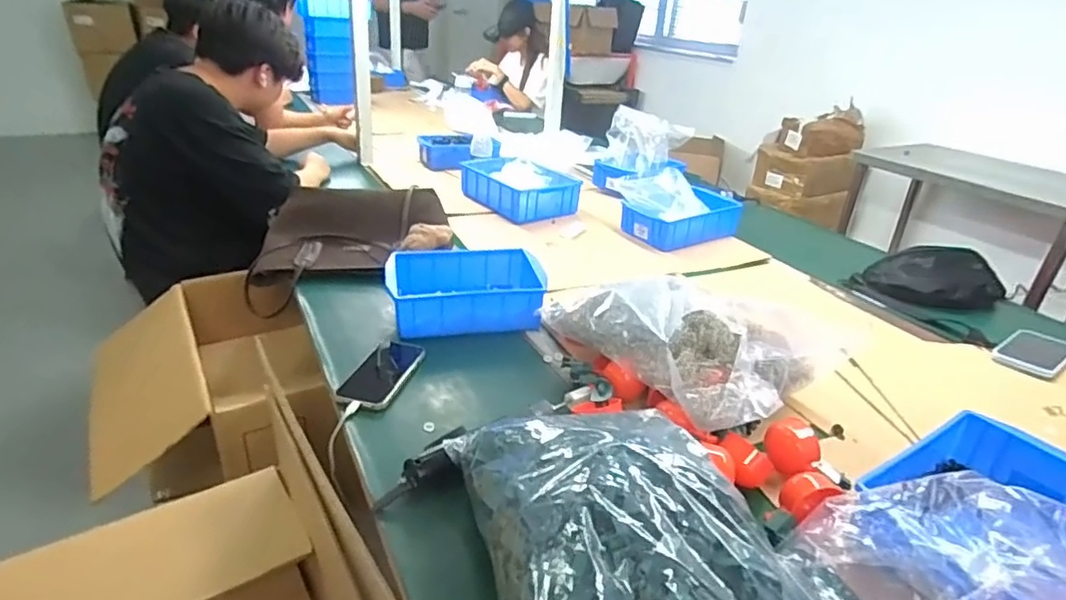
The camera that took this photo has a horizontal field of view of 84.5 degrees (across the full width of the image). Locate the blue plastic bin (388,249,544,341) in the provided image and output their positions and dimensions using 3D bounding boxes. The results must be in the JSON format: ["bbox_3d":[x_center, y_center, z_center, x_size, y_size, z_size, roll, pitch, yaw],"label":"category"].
[{"bbox_3d":[-0.112,-0.015,0.989,0.245,0.079,0.192,-1,28,-9],"label":"blue plastic bin"}]

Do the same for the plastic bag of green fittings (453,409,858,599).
[{"bbox_3d":[0.127,0.225,0.520,0.352,0.107,0.323,0,28,-8],"label":"plastic bag of green fittings"}]

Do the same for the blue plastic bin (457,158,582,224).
[{"bbox_3d":[-0.041,-0.300,1.573,0.211,0.086,0.313,-17,34,-35],"label":"blue plastic bin"}]

